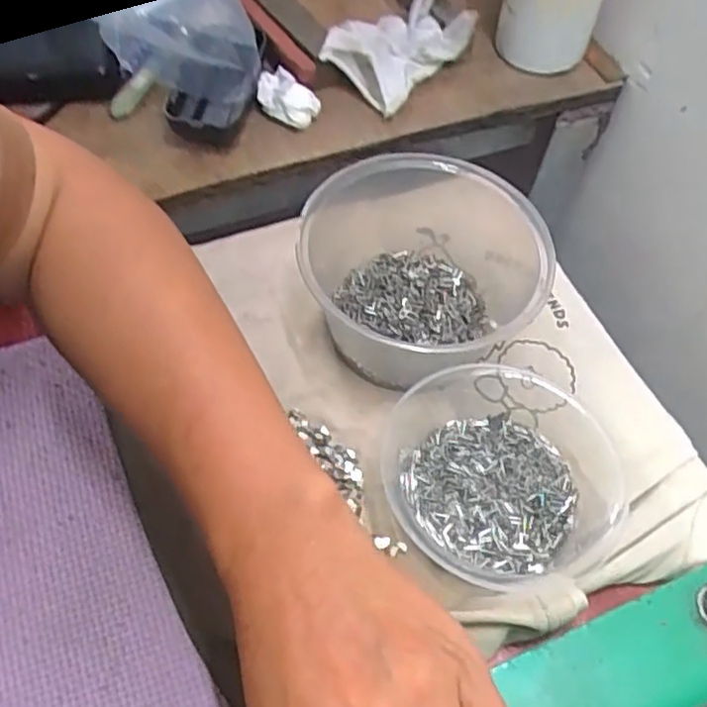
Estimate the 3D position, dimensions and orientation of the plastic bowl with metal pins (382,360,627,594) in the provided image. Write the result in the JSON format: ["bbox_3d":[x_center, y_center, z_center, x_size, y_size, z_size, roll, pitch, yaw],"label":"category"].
[{"bbox_3d":[0.081,0.064,0.383,0.133,0.044,0.131,1,58,-2],"label":"plastic bowl with metal pins"}]

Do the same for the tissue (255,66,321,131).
[{"bbox_3d":[-0.046,-0.176,0.473,0.046,0.021,0.026,24,60,12],"label":"tissue"}]

